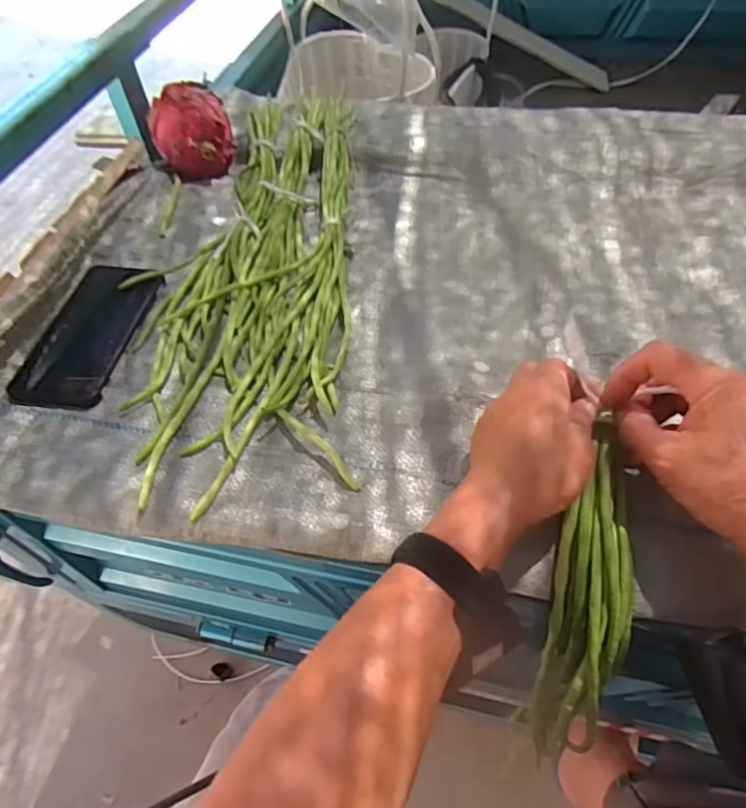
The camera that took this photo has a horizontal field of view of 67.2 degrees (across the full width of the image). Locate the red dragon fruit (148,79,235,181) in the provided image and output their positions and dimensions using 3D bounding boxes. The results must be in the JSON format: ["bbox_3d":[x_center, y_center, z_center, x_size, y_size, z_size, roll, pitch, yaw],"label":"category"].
[{"bbox_3d":[-0.220,-0.331,0.682,0.093,0.080,0.093,-18,52,-11],"label":"red dragon fruit"}]

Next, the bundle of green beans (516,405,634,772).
[{"bbox_3d":[0.142,0.120,0.371,0.047,0.054,0.219,12,86,9],"label":"bundle of green beans"}]

